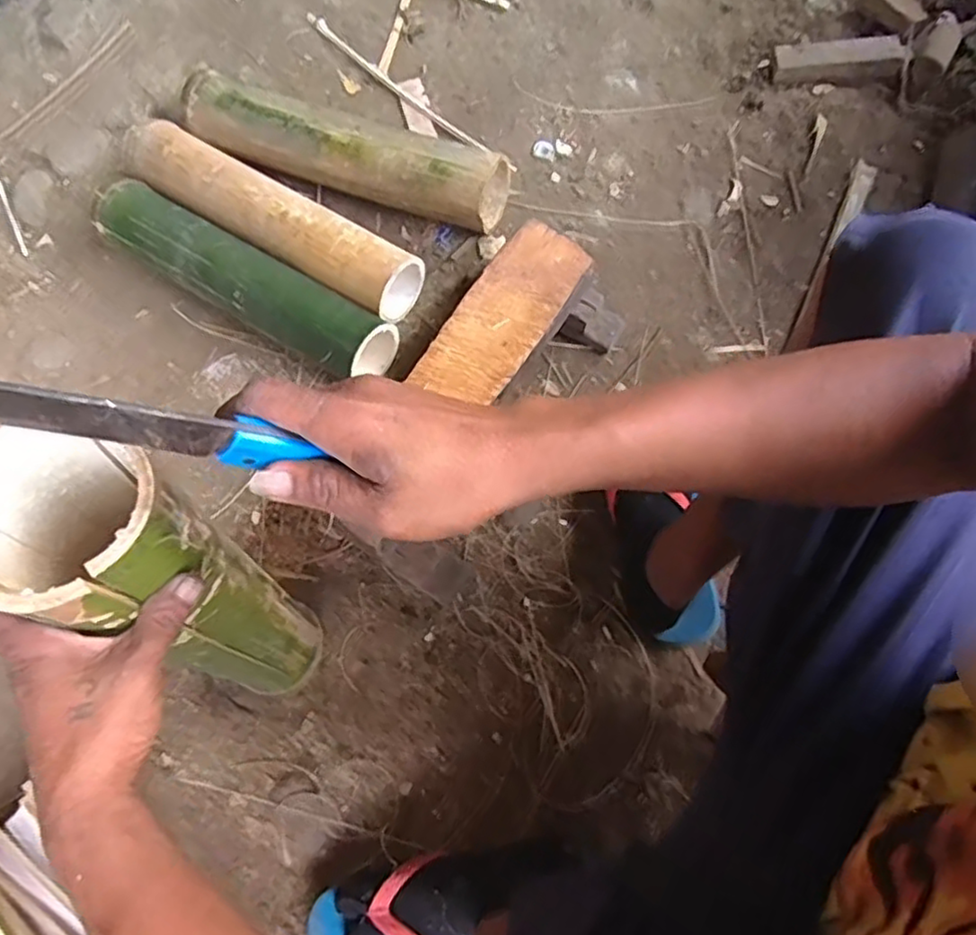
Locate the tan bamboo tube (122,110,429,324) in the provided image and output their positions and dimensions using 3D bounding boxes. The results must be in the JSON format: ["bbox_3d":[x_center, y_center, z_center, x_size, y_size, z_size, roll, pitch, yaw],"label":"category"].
[{"bbox_3d":[-0.307,-0.344,0.927,0.464,0.081,0.098,31,73,14],"label":"tan bamboo tube"}]

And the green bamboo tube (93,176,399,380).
[{"bbox_3d":[-0.326,-0.244,0.887,0.451,0.095,0.097,31,73,14],"label":"green bamboo tube"}]

